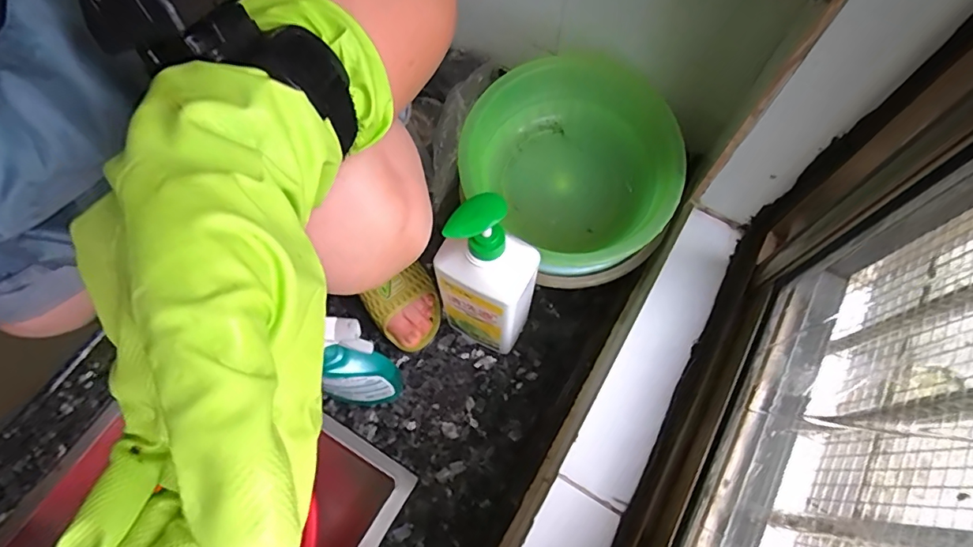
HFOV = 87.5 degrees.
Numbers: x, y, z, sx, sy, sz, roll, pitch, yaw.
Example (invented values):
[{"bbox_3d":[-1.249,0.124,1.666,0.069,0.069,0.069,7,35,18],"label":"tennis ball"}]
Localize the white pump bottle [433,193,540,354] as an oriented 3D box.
[{"bbox_3d":[0.000,0.012,0.560,0.089,0.320,0.062,26,70,10],"label":"white pump bottle"}]

